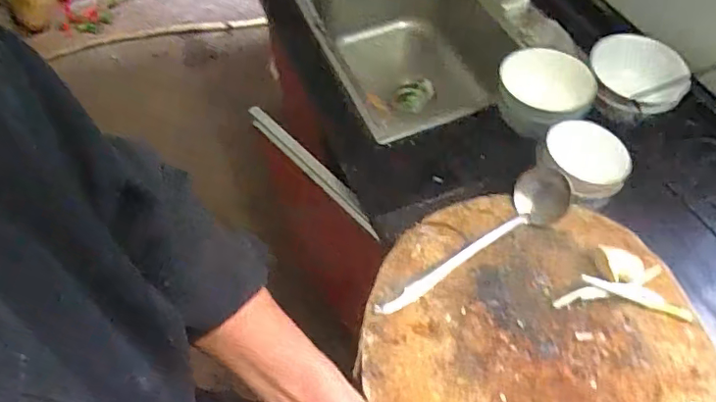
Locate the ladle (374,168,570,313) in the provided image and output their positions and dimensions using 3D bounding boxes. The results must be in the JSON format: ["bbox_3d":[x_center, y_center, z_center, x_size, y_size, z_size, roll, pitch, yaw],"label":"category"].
[{"bbox_3d":[0.149,0.047,0.632,0.252,0.056,0.064,-34,59,-21],"label":"ladle"}]

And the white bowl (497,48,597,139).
[{"bbox_3d":[0.281,-0.164,0.829,0.137,0.068,0.143,-1,53,1],"label":"white bowl"}]

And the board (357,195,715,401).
[{"bbox_3d":[0.193,0.160,0.570,0.371,0.028,0.363,19,56,16],"label":"board"}]

